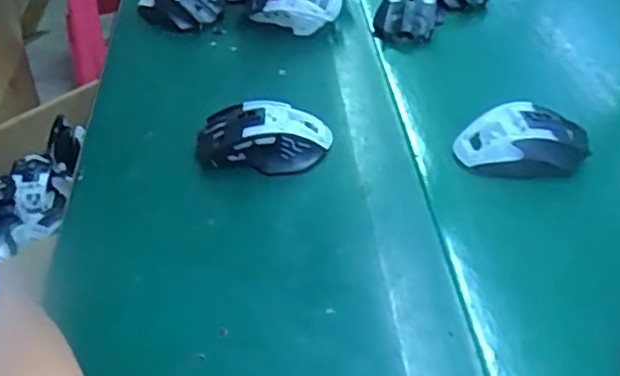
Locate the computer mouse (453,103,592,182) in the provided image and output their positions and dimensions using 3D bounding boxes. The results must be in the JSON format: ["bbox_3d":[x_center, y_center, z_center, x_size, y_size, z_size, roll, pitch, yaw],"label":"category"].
[{"bbox_3d":[0.191,-0.042,0.549,0.116,0.038,0.063,-3,43,-4],"label":"computer mouse"}]

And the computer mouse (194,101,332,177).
[{"bbox_3d":[-0.041,-0.047,0.549,0.112,0.038,0.061,8,44,8],"label":"computer mouse"}]

